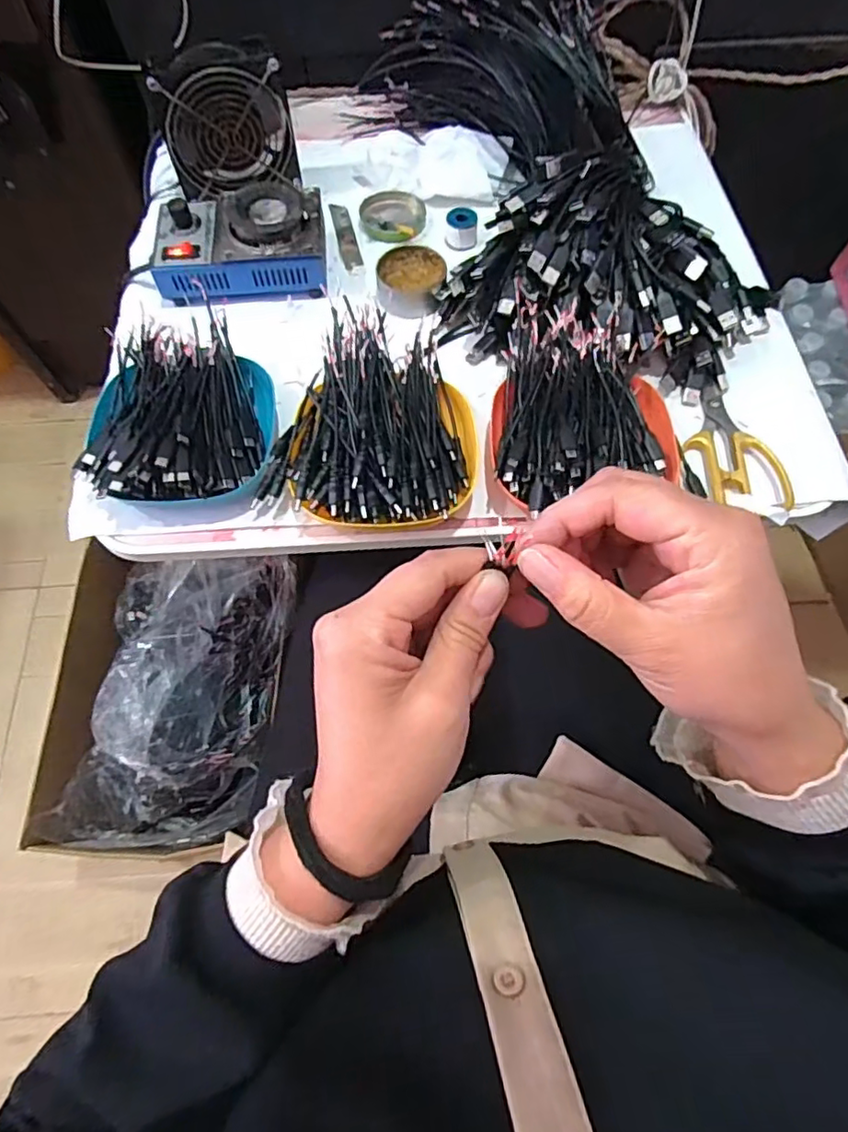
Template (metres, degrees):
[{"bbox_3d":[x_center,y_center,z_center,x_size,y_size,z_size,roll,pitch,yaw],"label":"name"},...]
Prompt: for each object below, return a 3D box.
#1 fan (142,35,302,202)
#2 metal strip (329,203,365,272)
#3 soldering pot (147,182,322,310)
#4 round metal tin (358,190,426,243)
[{"bbox_3d":[-0.188,-0.421,0.567,0.121,0.107,0.057,-17,67,-7],"label":"fan"},{"bbox_3d":[-0.078,-0.331,0.593,0.019,0.004,0.098,-13,67,-5],"label":"metal strip"},{"bbox_3d":[-0.167,-0.297,0.541,0.152,0.055,0.095,-8,67,-3],"label":"soldering pot"},{"bbox_3d":[-0.033,-0.355,0.601,0.065,0.018,0.066,0,66,0],"label":"round metal tin"}]

